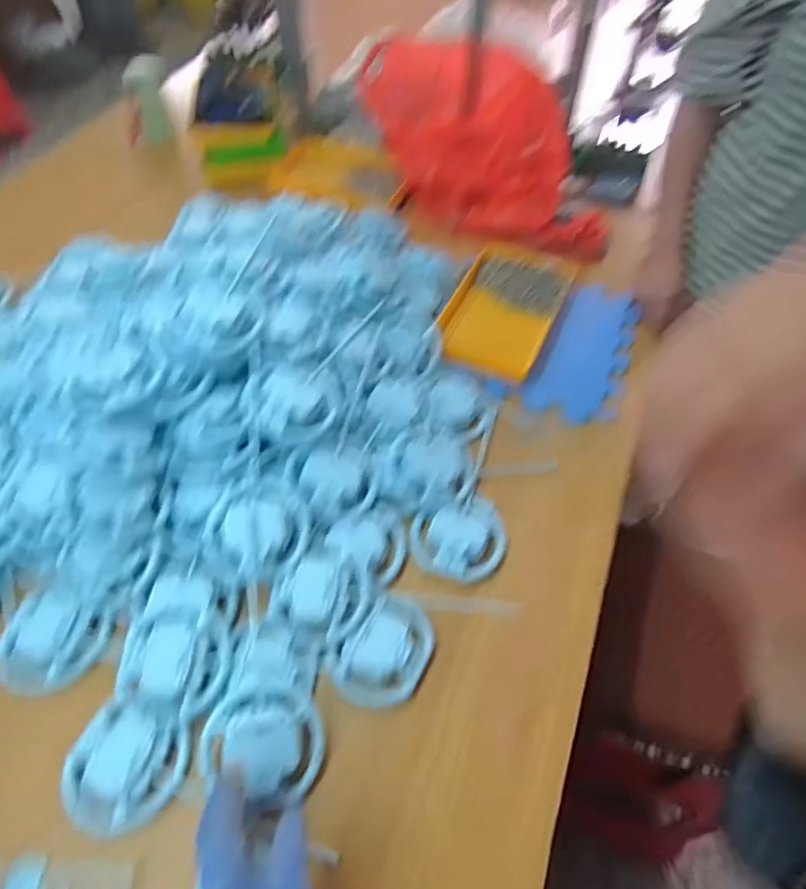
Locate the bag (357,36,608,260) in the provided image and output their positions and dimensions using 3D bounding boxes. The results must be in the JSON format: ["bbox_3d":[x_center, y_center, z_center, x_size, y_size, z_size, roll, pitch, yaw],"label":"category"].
[{"bbox_3d":[0.138,-0.523,1.015,0.481,0.230,0.163,17,54,11],"label":"bag"}]

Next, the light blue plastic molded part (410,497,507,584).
[{"bbox_3d":[0.063,0.100,0.642,0.103,0.025,0.089,6,54,2],"label":"light blue plastic molded part"}]

